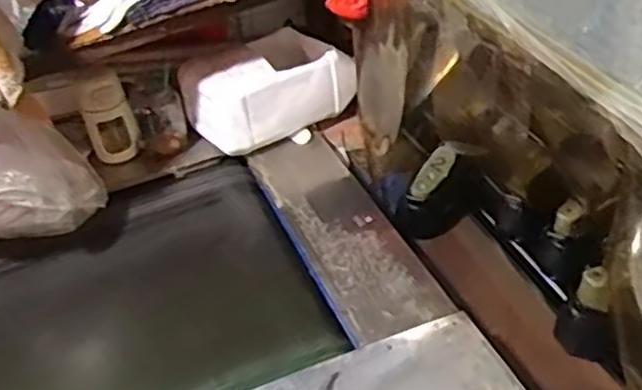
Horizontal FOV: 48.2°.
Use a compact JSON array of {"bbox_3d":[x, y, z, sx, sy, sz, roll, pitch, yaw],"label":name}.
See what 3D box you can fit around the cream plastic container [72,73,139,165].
[{"bbox_3d":[-0.331,-0.115,1.121,0.070,0.163,0.033,-16,40,-10],"label":"cream plastic container"}]

